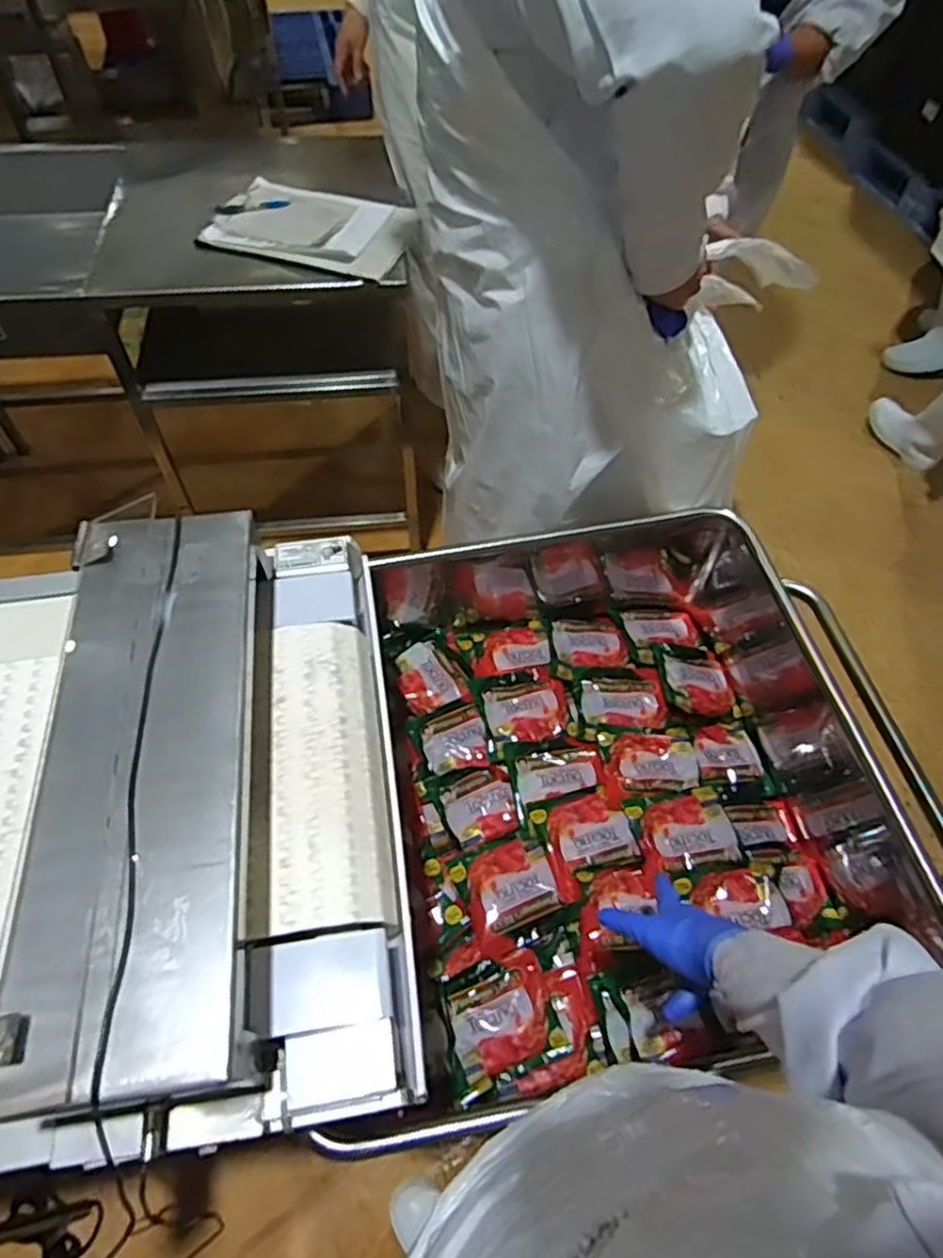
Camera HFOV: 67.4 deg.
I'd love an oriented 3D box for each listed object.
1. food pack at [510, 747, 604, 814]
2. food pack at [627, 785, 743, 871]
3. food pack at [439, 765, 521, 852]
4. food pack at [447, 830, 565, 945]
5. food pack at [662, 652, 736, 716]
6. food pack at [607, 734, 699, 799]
[{"bbox_3d":[0.120,0.205,0.998,0.130,0.013,0.081,-15,58,-11],"label":"food pack"},{"bbox_3d":[0.289,0.271,0.948,0.124,0.012,0.101,-12,58,-9],"label":"food pack"},{"bbox_3d":[0.013,0.245,0.979,0.098,0.018,0.095,-17,59,-12],"label":"food pack"},{"bbox_3d":[0.046,0.331,0.925,0.120,0.018,0.110,-18,59,-13],"label":"food pack"},{"bbox_3d":[0.350,0.084,1.086,0.100,0.024,0.105,-5,57,-5],"label":"food pack"},{"bbox_3d":[0.258,0.188,0.998,0.124,0.022,0.083,-5,57,-5],"label":"food pack"}]

